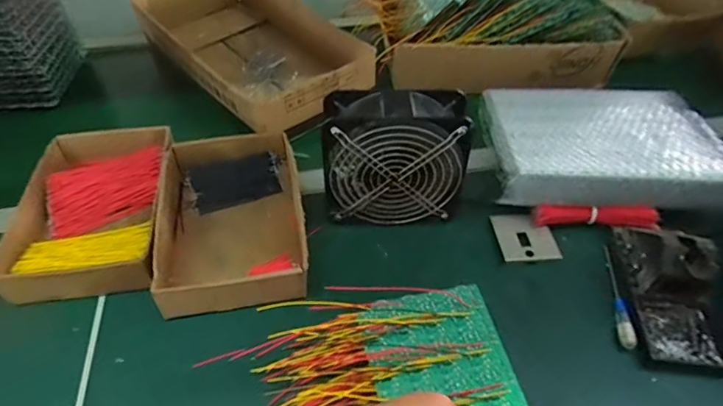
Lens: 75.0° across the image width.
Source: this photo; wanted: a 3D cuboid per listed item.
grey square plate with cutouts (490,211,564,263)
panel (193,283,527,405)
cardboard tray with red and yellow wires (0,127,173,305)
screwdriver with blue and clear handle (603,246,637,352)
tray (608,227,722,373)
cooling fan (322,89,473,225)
[{"bbox_3d":[0.185,0.038,0.530,0.062,0.010,0.061,-4,52,1],"label":"grey square plate with cutouts"},{"bbox_3d":[0.025,0.159,0.372,0.215,0.040,0.198,-13,47,-12],"label":"panel"},{"bbox_3d":[-0.302,-0.002,0.543,0.151,0.043,0.256,-8,46,-7],"label":"cardboard tray with red and yellow wires"},{"bbox_3d":[0.264,0.092,0.487,0.012,0.016,0.128,9,46,9],"label":"screwdriver with blue and clear handle"},{"bbox_3d":[0.308,0.074,0.463,0.077,0.067,0.158,4,46,5],"label":"tray"},{"bbox_3d":[0.036,-0.048,0.514,0.142,0.142,0.062,0,45,0],"label":"cooling fan"}]

